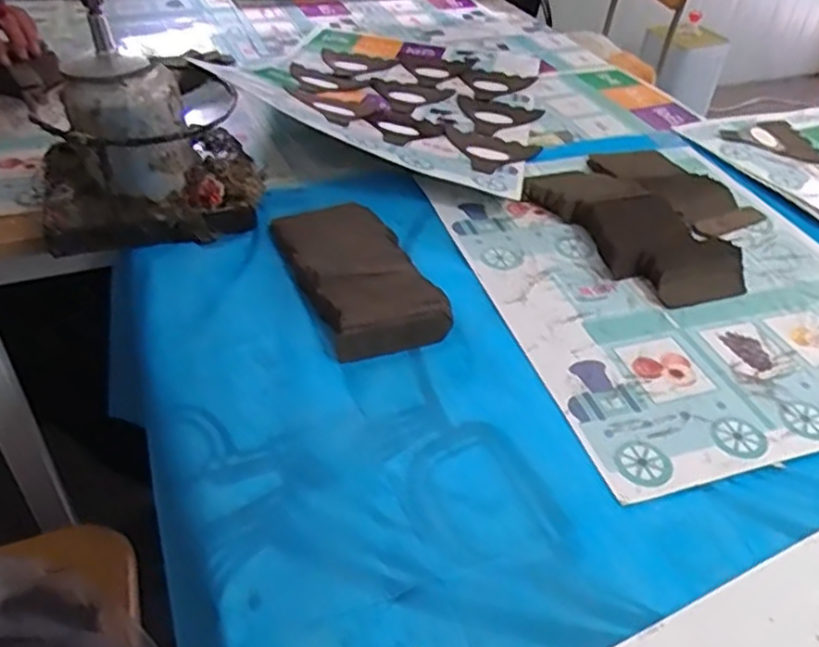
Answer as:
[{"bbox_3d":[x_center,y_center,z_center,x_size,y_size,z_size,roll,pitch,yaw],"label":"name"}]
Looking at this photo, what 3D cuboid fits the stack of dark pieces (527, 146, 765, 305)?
[{"bbox_3d":[0.274,-0.125,0.750,0.226,0.028,0.253,-20,47,-25],"label":"stack of dark pieces"}]

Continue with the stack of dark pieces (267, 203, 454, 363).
[{"bbox_3d":[-0.051,-0.052,0.645,0.106,0.029,0.213,-16,46,-22],"label":"stack of dark pieces"}]

